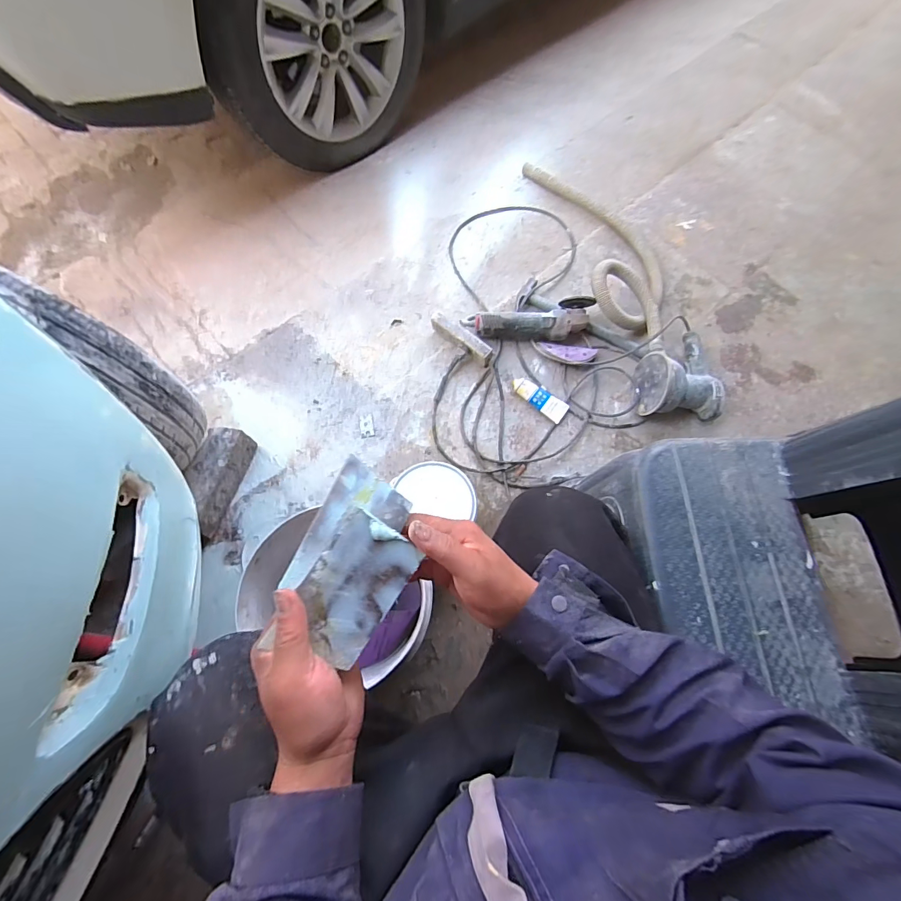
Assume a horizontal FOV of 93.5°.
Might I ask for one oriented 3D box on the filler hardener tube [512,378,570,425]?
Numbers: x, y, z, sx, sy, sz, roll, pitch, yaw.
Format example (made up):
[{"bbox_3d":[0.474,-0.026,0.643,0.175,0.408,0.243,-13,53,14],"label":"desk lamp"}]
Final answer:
[{"bbox_3d":[0.208,-0.126,0.984,0.137,0.034,0.055,37,72,11],"label":"filler hardener tube"}]

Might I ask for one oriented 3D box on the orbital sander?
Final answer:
[{"bbox_3d":[0.519,-0.184,0.966,0.173,0.121,0.232,5,69,0],"label":"orbital sander"}]

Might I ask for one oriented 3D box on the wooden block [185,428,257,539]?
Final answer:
[{"bbox_3d":[-0.483,0.062,0.869,0.073,0.079,0.213,12,68,4],"label":"wooden block"}]

